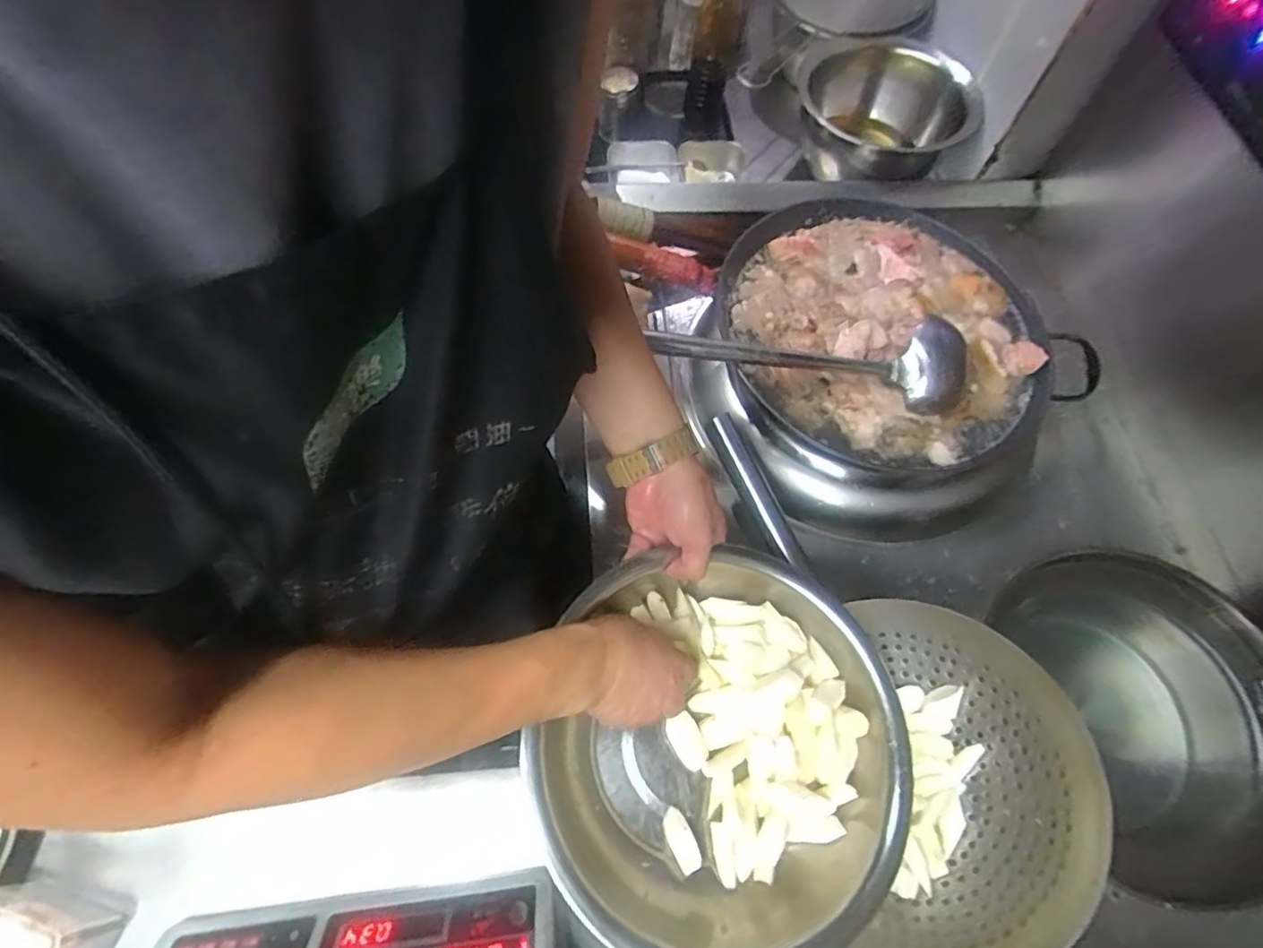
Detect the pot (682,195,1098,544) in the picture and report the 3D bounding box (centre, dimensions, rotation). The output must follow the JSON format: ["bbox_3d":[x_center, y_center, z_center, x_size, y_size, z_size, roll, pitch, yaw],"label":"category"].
[{"bbox_3d":[0.295,-0.137,0.742,0.402,0.152,0.383,1,65,-3],"label":"pot"}]

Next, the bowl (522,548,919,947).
[{"bbox_3d":[0.076,0.228,0.527,0.300,0.098,0.295,1,65,-3],"label":"bowl"}]

